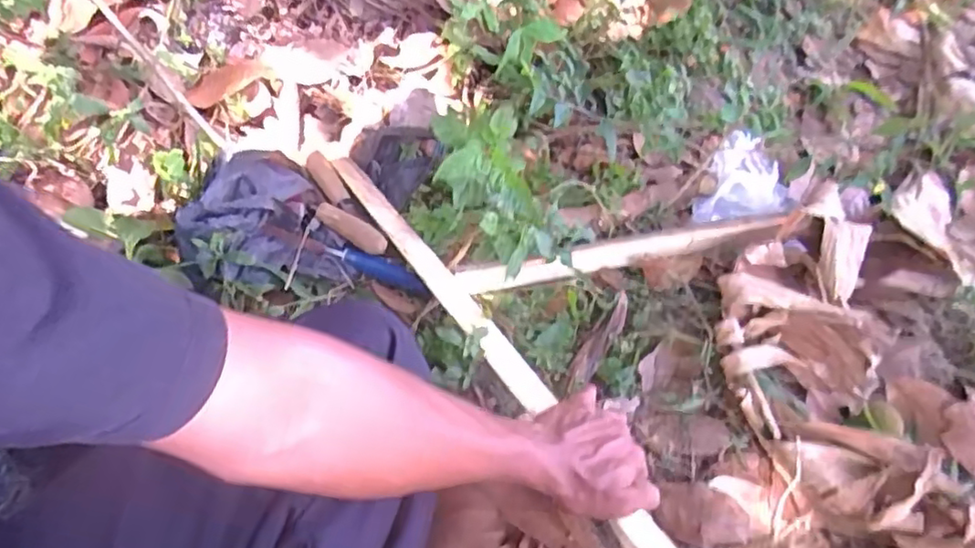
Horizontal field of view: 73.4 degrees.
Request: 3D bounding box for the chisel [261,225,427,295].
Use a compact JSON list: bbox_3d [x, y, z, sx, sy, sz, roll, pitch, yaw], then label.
[{"bbox_3d":[-0.156,-0.016,0.721,0.189,0.026,0.018,16,49,9],"label":"chisel"}]

